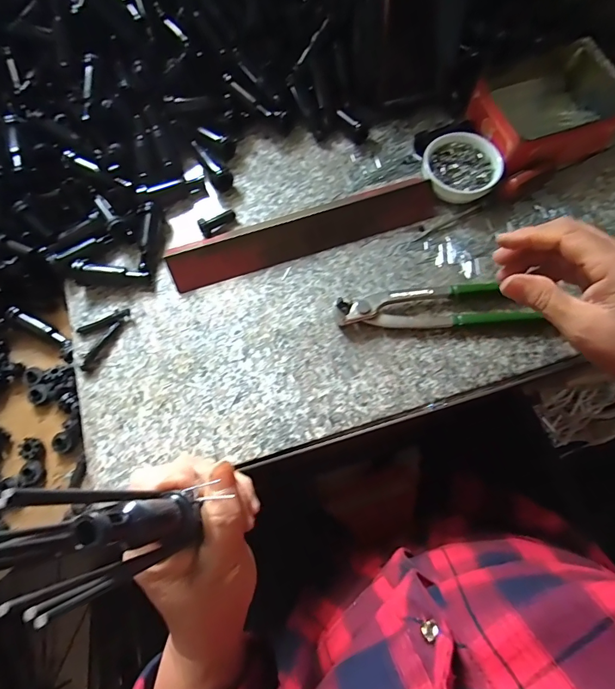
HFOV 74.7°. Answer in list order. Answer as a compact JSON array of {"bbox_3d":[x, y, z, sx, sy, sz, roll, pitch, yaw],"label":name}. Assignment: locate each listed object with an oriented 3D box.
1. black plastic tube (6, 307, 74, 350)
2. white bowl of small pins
[{"bbox_3d":[-0.252,-0.015,0.383,0.076,0.010,0.013,27,73,10],"label":"black plastic tube"},{"bbox_3d":[0.149,-0.170,0.396,0.070,0.028,0.065,0,70,1],"label":"white bowl of small pins"}]

